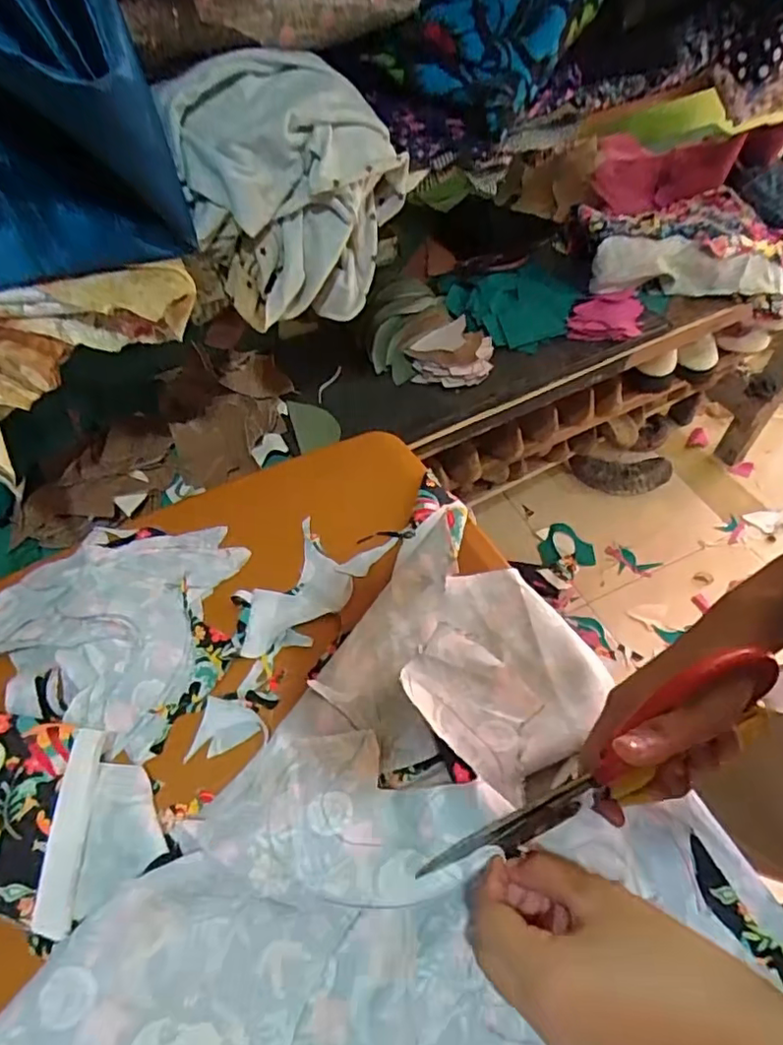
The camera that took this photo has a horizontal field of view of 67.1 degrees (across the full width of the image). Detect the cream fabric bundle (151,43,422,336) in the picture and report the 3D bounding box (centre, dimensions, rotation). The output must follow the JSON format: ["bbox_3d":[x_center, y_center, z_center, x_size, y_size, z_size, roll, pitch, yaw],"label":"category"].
[{"bbox_3d":[-0.079,-0.290,0.513,0.194,0.167,0.108,-31,58,-17],"label":"cream fabric bundle"}]

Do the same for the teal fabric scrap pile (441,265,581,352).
[{"bbox_3d":[0.165,-0.299,0.802,0.174,0.035,0.154,-9,54,-3],"label":"teal fabric scrap pile"}]

